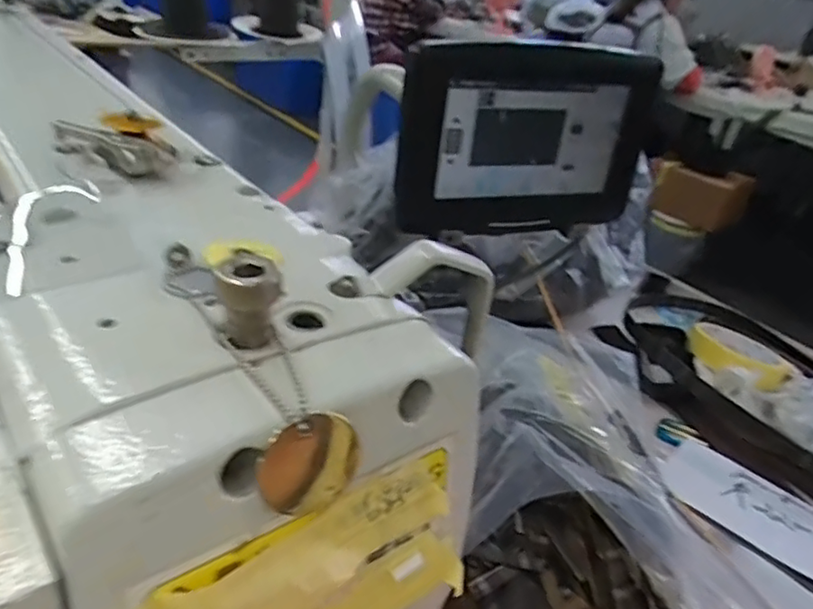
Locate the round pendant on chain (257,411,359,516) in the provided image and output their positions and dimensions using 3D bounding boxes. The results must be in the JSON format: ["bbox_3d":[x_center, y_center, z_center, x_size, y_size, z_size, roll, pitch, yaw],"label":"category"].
[{"bbox_3d":[-0.022,0.037,0.142,0.024,0.024,0.004,-34,33,-19],"label":"round pendant on chain"}]

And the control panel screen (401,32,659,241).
[{"bbox_3d":[0.093,-0.122,0.461,0.188,0.139,0.035,-4,34,-21],"label":"control panel screen"}]

